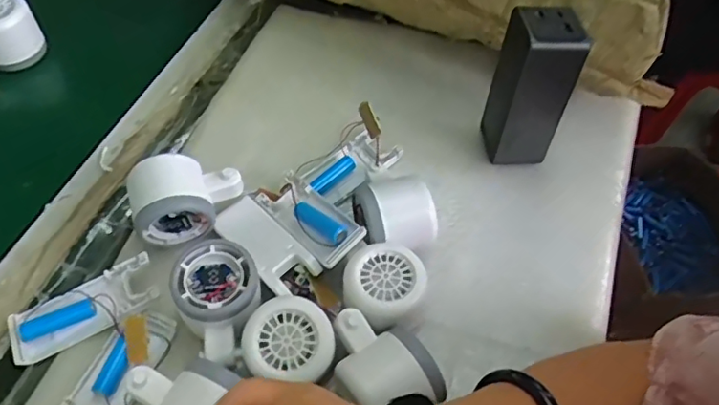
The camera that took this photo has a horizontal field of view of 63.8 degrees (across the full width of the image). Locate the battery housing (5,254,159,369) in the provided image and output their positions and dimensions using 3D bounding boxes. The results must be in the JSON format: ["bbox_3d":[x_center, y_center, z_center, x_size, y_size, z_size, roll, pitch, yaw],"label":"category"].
[{"bbox_3d":[-0.195,0.076,0.413,0.103,0.019,0.040,-29,59,-5],"label":"battery housing"}]

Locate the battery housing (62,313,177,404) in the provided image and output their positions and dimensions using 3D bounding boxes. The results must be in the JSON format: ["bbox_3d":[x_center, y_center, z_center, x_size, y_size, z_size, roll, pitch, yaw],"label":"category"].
[{"bbox_3d":[-0.166,0.119,0.389,0.042,0.021,0.103,20,55,11],"label":"battery housing"}]

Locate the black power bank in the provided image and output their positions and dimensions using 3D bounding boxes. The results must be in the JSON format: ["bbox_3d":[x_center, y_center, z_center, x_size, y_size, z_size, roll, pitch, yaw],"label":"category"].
[{"bbox_3d":[0.137,-0.093,0.467,0.053,0.126,0.054,4,54,0],"label":"black power bank"}]

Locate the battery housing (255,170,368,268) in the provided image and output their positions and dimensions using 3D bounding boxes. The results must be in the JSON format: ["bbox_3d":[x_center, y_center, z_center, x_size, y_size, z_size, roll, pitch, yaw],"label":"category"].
[{"bbox_3d":[-0.038,0.010,0.446,0.038,0.016,0.104,-32,47,-23],"label":"battery housing"}]

